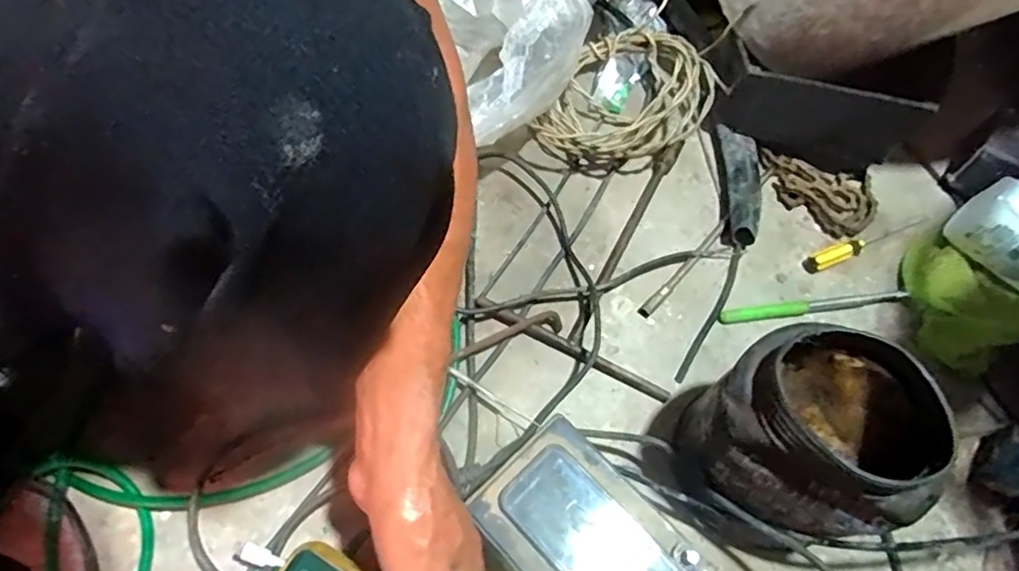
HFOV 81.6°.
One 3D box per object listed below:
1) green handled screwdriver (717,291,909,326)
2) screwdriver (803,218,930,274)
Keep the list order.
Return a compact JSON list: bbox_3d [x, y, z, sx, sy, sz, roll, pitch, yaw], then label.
[{"bbox_3d":[0.301,0.019,0.589,0.194,0.016,0.015,-8,63,-7],"label":"green handled screwdriver"},{"bbox_3d":[0.383,-0.049,0.625,0.165,0.015,0.018,-21,65,-13],"label":"screwdriver"}]

